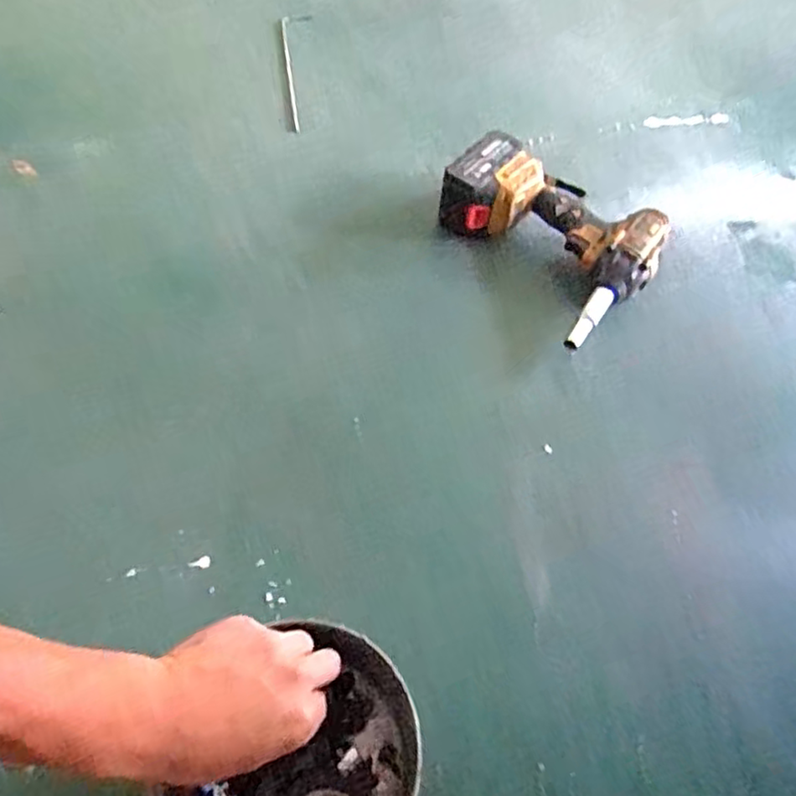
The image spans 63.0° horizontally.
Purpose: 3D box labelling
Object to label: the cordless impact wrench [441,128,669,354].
[{"bbox_3d":[0.167,-0.189,0.724,0.176,0.073,0.243,-34,63,-24],"label":"cordless impact wrench"}]

